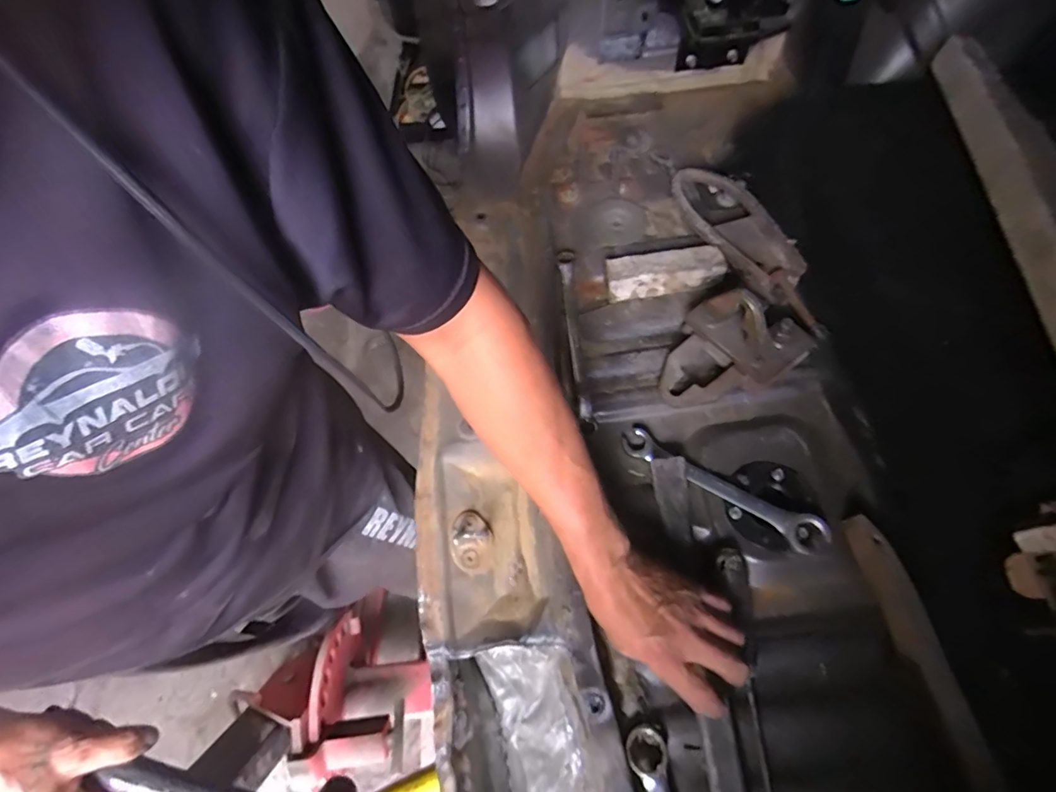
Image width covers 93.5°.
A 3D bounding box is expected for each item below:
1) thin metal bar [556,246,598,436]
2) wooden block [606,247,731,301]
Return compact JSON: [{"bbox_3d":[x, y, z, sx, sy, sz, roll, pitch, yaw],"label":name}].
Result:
[{"bbox_3d":[0.061,-0.081,0.621,0.020,0.014,0.252,-7,62,2],"label":"thin metal bar"},{"bbox_3d":[0.169,-0.159,0.634,0.143,0.045,0.056,-8,62,1],"label":"wooden block"}]

